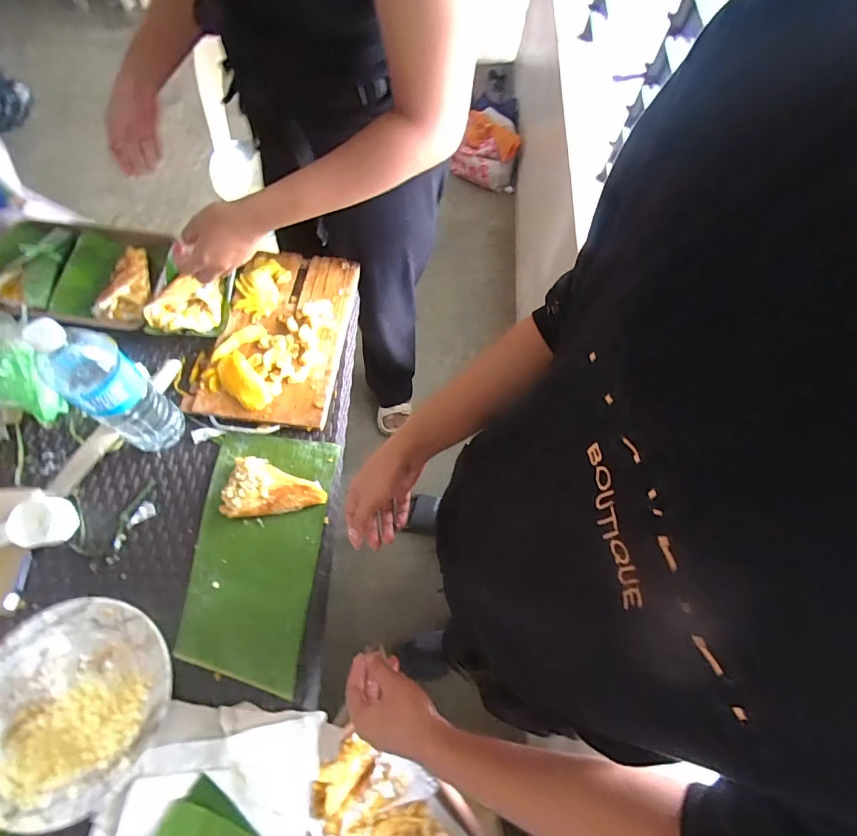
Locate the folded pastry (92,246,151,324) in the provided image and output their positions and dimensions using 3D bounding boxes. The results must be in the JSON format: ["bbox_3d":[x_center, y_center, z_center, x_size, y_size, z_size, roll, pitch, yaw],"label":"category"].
[{"bbox_3d":[-0.506,-0.225,0.735,0.076,0.026,0.145,14,66,3],"label":"folded pastry"}]

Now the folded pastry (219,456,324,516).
[{"bbox_3d":[-0.228,0.097,0.637,0.142,0.025,0.085,-4,66,-5],"label":"folded pastry"}]

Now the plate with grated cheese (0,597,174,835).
[{"bbox_3d":[-0.425,0.333,0.508,0.213,0.023,0.217,1,66,-3],"label":"plate with grated cheese"}]

